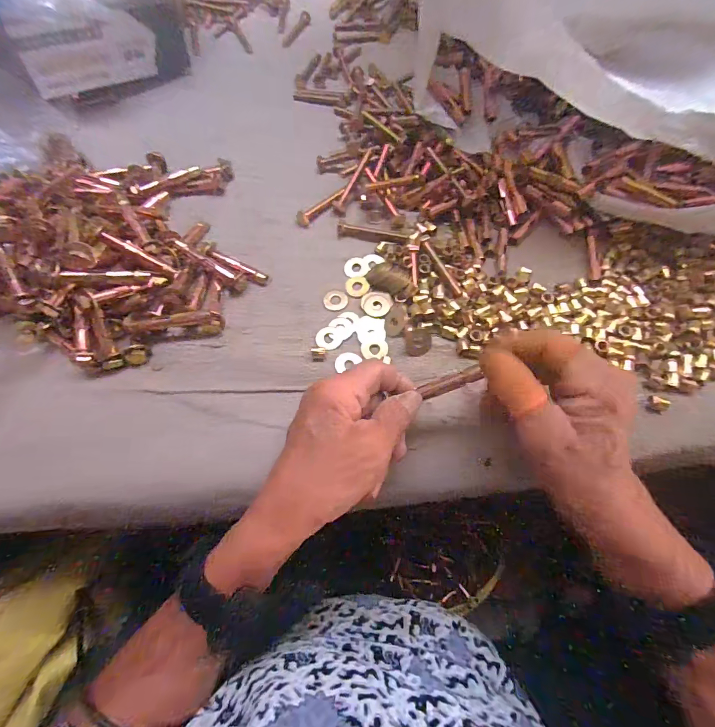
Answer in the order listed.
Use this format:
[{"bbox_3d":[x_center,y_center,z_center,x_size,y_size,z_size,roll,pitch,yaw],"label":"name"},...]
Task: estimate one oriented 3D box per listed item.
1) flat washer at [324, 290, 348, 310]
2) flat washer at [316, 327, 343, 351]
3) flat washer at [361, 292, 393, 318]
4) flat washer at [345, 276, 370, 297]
[{"bbox_3d":[-0.018,-0.054,0.322,0.019,0.004,0.020,-1,66,2],"label":"flat washer"},{"bbox_3d":[-0.022,-0.021,0.306,0.022,0.004,0.021,-1,66,3],"label":"flat washer"},{"bbox_3d":[0.016,-0.049,0.316,0.025,0.004,0.024,-1,66,3],"label":"flat washer"},{"bbox_3d":[0.000,-0.066,0.327,0.020,0.004,0.020,-1,66,3],"label":"flat washer"}]

